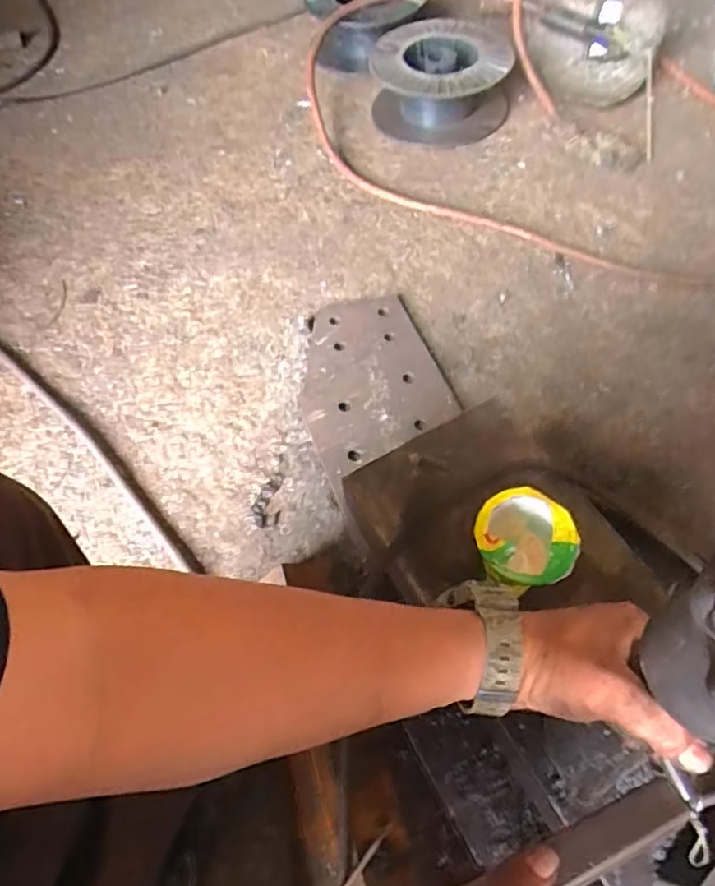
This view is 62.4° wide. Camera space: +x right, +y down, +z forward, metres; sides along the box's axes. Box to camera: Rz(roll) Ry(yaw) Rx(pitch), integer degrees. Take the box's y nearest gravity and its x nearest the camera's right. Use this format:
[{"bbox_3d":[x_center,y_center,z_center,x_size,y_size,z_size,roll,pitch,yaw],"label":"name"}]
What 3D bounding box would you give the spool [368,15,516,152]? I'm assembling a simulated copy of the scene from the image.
[{"bbox_3d":[0.163,-0.724,1.159,0.269,0.132,0.234,1,60,5],"label":"spool"}]

